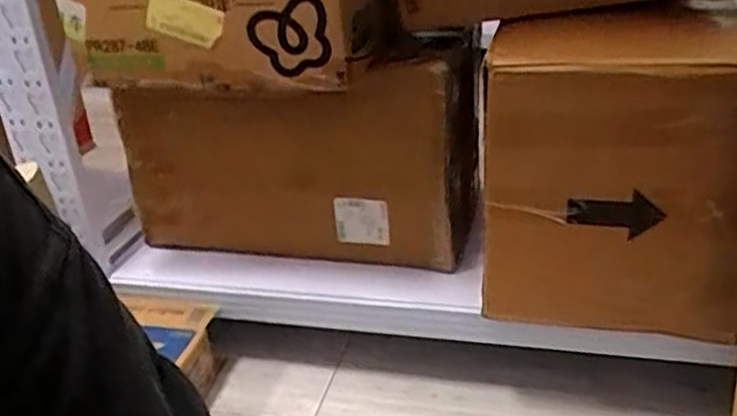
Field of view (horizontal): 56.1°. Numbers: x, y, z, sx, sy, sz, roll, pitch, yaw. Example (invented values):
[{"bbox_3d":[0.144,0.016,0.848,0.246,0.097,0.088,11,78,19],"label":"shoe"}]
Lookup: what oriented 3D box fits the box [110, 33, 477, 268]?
[{"bbox_3d":[-0.103,-0.084,1.085,0.528,0.304,0.167,4,27,15],"label":"box"}]

